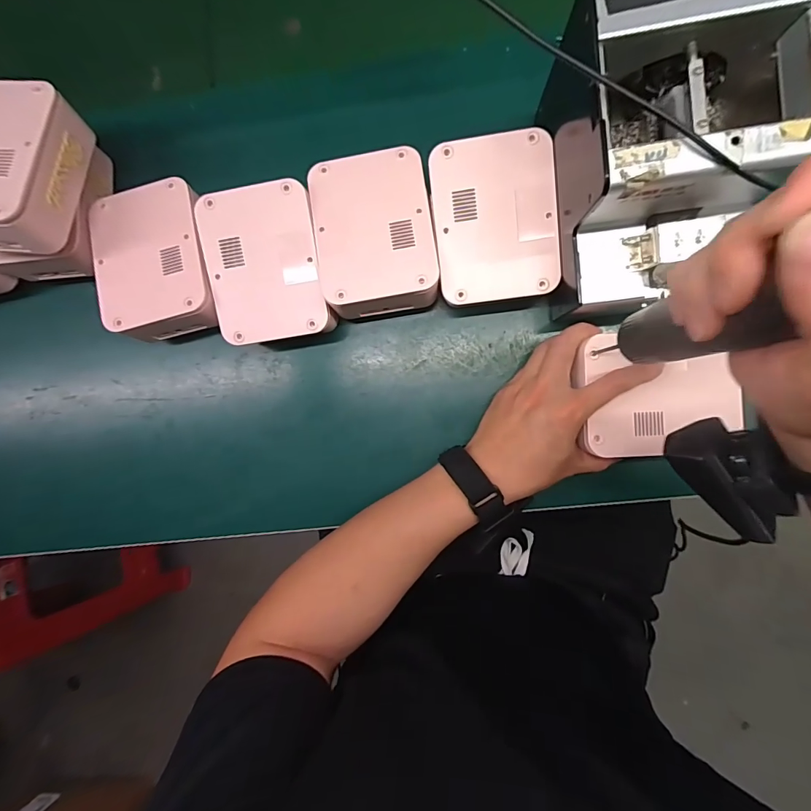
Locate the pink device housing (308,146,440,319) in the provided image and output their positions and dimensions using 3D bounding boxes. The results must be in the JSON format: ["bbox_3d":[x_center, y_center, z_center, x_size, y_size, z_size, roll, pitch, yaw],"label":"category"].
[{"bbox_3d":[-0.027,-0.149,0.375,0.103,0.065,0.133,-8,88,6],"label":"pink device housing"}]

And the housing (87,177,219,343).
[{"bbox_3d":[-0.224,-0.131,0.393,0.101,0.064,0.130,-11,88,6],"label":"housing"}]

